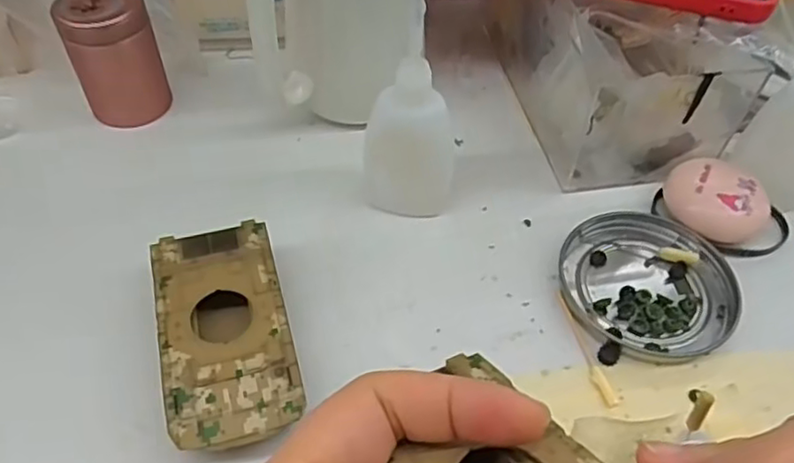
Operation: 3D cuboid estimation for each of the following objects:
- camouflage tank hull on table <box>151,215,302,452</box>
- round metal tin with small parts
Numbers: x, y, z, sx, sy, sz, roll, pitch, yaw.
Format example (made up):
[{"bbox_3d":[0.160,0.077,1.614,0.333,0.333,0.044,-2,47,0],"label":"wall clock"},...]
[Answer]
[{"bbox_3d":[-0.069,0.044,0.266,0.049,0.025,0.095,-12,52,-12],"label":"camouflage tank hull on table"},{"bbox_3d":[0.115,0.023,0.302,0.074,0.008,0.078,1,49,-1],"label":"round metal tin with small parts"}]

